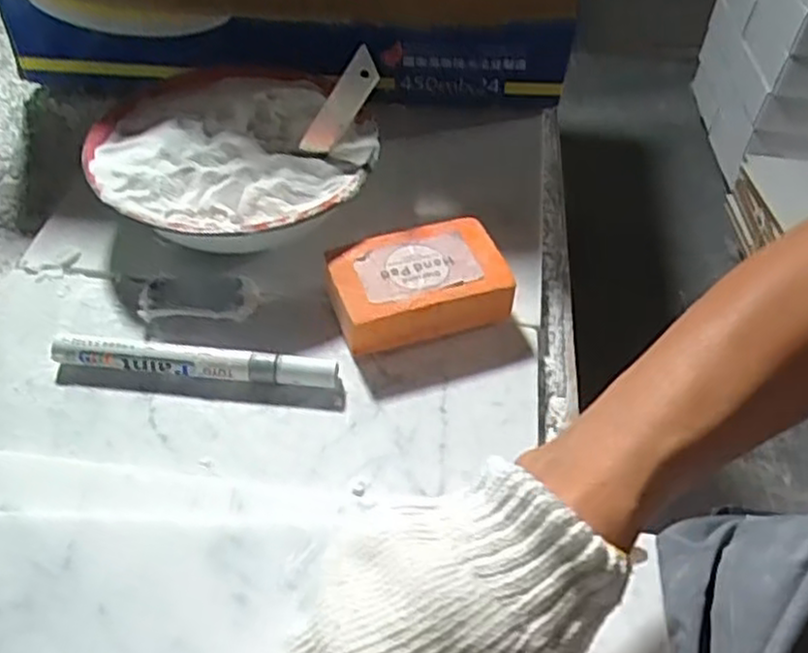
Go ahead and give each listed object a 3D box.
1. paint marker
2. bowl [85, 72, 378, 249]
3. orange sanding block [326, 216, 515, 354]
[{"bbox_3d":[-0.106,0.017,0.384,0.143,0.018,0.017,5,48,4],"label":"paint marker"},{"bbox_3d":[-0.101,-0.099,0.461,0.160,0.055,0.158,1,50,-1],"label":"bowl"},{"bbox_3d":[0.008,-0.023,0.412,0.093,0.030,0.060,-12,49,-11],"label":"orange sanding block"}]

